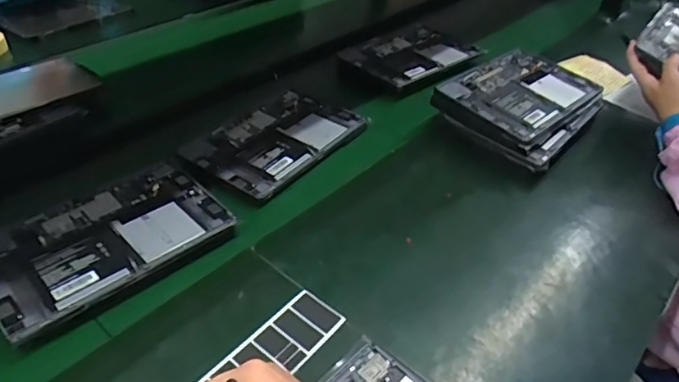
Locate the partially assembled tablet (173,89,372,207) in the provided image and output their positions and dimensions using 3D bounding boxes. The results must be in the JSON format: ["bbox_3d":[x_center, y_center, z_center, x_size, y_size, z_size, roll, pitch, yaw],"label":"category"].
[{"bbox_3d":[-0.087,-0.080,0.763,0.170,0.013,0.252,26,44,26],"label":"partially assembled tablet"}]

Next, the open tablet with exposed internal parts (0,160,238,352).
[{"bbox_3d":[-0.259,0.052,0.584,0.249,0.018,0.172,-27,47,-32],"label":"open tablet with exposed internal parts"}]

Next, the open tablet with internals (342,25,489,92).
[{"bbox_3d":[0.125,-0.256,0.971,0.237,0.019,0.184,-29,48,-32],"label":"open tablet with internals"}]

